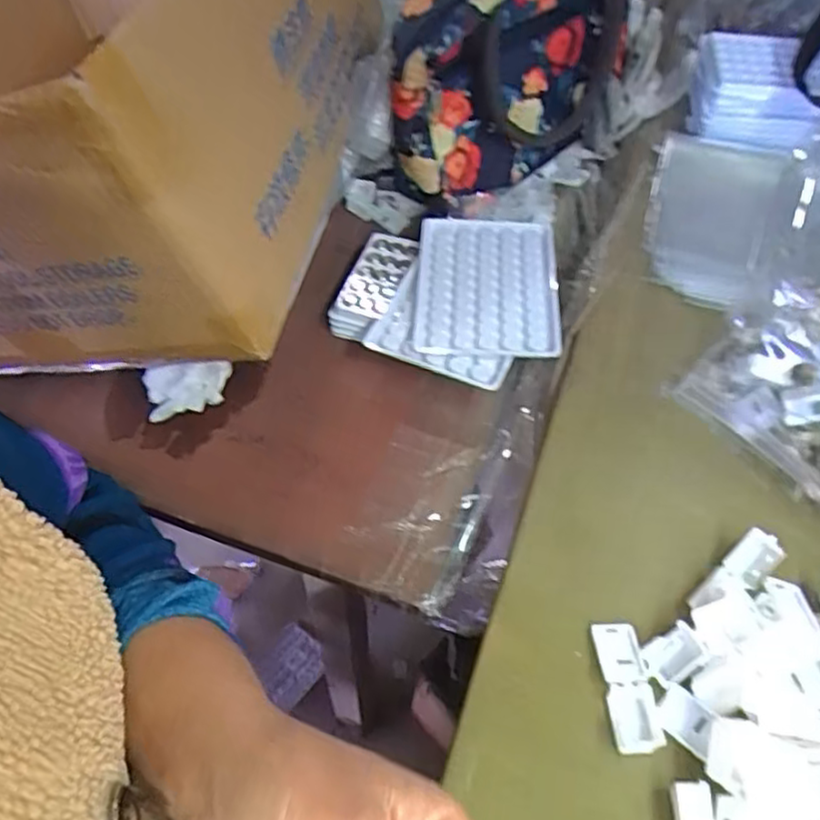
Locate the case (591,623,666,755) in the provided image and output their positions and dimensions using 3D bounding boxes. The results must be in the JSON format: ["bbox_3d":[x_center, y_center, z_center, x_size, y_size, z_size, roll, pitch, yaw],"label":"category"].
[{"bbox_3d":[0.097,0.123,0.318,0.021,0.009,0.056,-4,53,-3],"label":"case"}]

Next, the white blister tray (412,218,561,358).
[{"bbox_3d":[0.054,-0.088,0.491,0.097,0.006,0.125,3,53,2],"label":"white blister tray"}]

